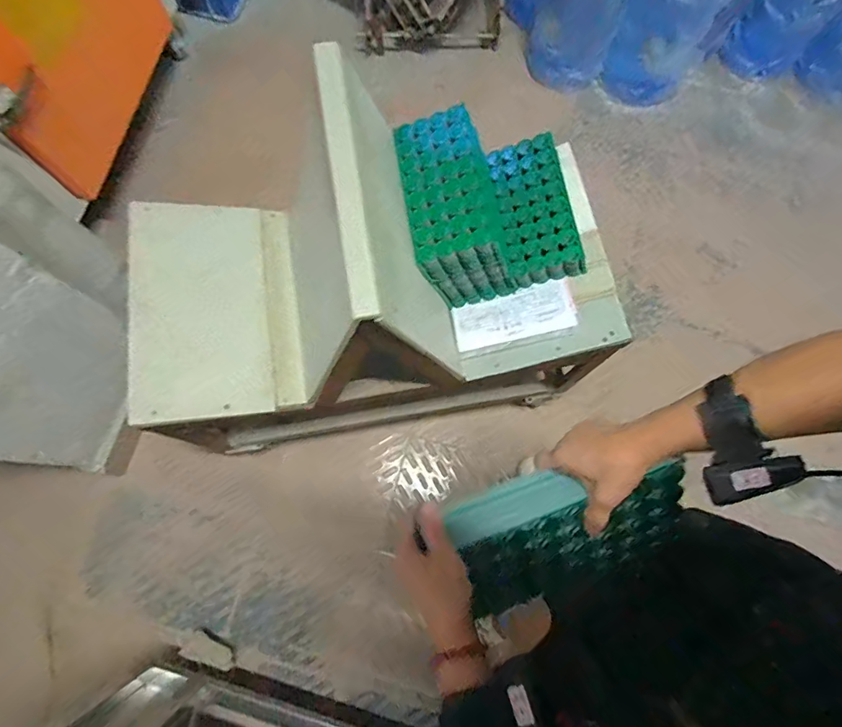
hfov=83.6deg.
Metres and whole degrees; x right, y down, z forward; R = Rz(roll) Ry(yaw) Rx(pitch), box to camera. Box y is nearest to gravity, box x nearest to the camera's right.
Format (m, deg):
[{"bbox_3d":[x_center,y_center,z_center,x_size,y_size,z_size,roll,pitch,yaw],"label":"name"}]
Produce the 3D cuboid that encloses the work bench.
[{"bbox_3d":[-0.125,-0.128,0.951,0.778,0.779,0.428,-10,75,-3],"label":"work bench"}]

